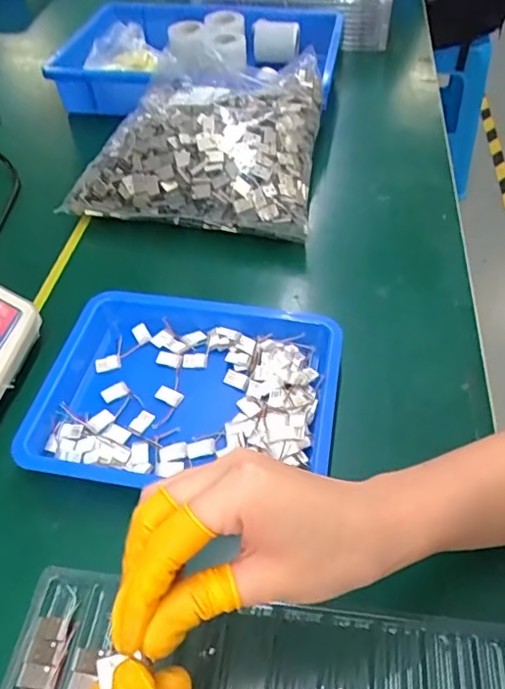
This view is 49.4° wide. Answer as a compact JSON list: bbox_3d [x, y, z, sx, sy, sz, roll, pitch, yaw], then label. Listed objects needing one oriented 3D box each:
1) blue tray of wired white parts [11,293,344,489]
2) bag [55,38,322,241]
[{"bbox_3d":[-0.048,0.033,0.419,0.219,0.025,0.164,5,49,4],"label":"blue tray of wired white parts"},{"bbox_3d":[-0.047,-0.223,0.597,0.239,0.093,0.228,9,50,7],"label":"bag"}]

